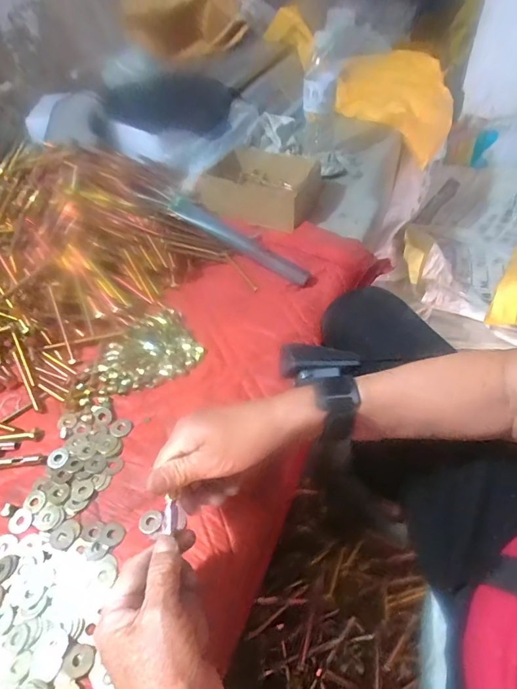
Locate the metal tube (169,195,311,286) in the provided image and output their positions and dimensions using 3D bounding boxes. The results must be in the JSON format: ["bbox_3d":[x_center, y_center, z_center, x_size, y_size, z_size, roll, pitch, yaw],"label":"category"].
[{"bbox_3d":[-0.030,-0.154,0.620,0.233,0.029,0.023,31,54,6],"label":"metal tube"}]

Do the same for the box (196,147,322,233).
[{"bbox_3d":[0.004,-0.291,0.769,0.208,0.077,0.158,14,49,18],"label":"box"}]

